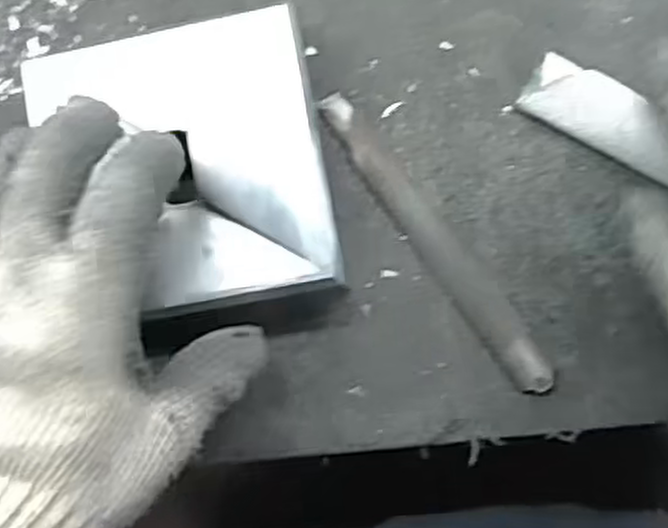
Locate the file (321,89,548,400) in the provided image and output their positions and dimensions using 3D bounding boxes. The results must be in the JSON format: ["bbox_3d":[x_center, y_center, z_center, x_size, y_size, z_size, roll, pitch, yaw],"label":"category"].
[{"bbox_3d":[0.047,-0.011,0.358,0.017,0.005,0.165,-36,84,2],"label":"file"}]

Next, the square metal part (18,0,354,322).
[{"bbox_3d":[-0.064,-0.043,0.340,0.117,0.020,0.125,-11,85,4],"label":"square metal part"}]

